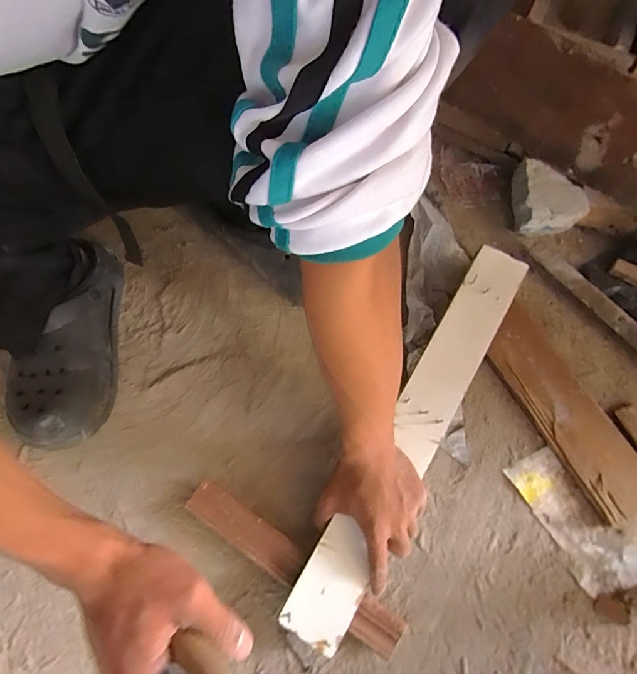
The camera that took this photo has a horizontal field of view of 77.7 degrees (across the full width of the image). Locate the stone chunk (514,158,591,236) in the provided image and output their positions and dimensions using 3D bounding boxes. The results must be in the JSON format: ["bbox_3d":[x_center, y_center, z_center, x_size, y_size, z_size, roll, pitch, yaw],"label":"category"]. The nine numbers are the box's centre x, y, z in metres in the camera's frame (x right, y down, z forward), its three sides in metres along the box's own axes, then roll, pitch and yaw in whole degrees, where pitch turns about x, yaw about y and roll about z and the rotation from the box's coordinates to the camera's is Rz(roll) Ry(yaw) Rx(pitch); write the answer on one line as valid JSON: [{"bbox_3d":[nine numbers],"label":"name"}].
[{"bbox_3d":[0.335,-0.202,0.582,0.088,0.060,0.095,4,71,-1],"label":"stone chunk"}]

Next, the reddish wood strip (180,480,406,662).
[{"bbox_3d":[-0.030,0.256,0.450,0.270,0.024,0.044,34,74,9],"label":"reddish wood strip"}]

